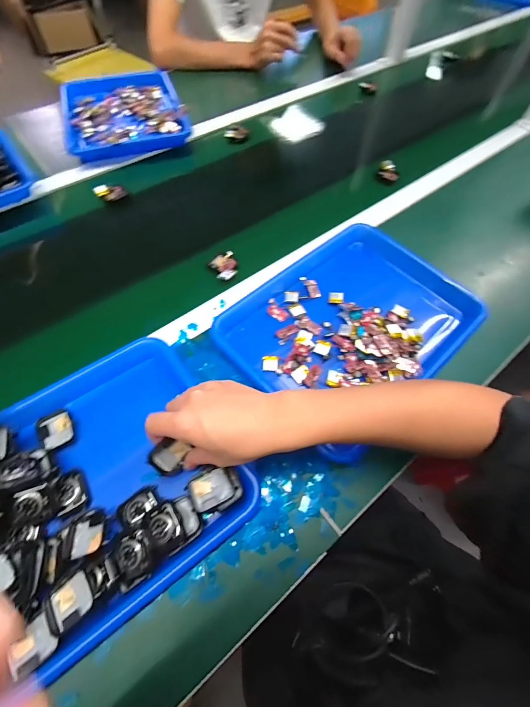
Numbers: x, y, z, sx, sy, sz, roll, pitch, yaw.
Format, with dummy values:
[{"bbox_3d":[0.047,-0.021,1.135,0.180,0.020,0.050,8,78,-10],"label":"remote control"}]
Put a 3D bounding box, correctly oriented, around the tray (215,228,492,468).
[{"bbox_3d":[0.118,-0.043,0.449,0.323,0.041,0.256,-38,69,-20],"label":"tray"}]

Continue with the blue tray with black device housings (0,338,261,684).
[{"bbox_3d":[-0.197,0.140,0.314,0.314,0.060,0.245,-29,66,-17],"label":"blue tray with black device housings"}]

